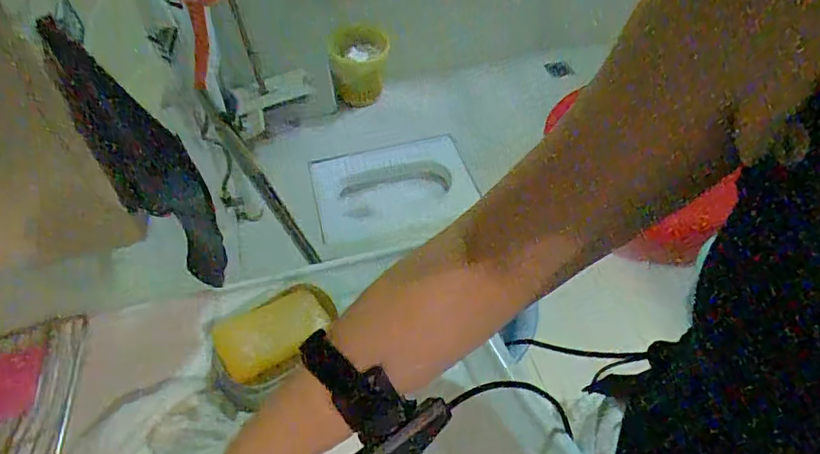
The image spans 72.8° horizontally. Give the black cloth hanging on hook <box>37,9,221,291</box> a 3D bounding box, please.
[{"bbox_3d":[-0.217,-0.051,0.467,0.064,0.253,0.048,-24,51,-16],"label":"black cloth hanging on hook"}]

